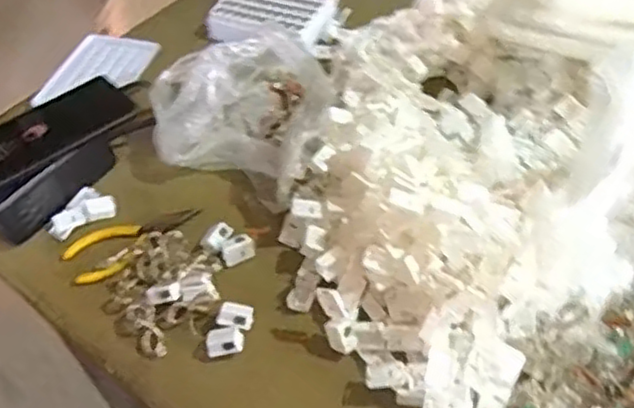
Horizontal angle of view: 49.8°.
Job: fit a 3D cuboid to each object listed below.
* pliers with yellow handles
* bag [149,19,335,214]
[{"bbox_3d":[-0.169,0.028,0.620,0.122,0.015,0.055,-39,57,-24],"label":"pliers with yellow handles"},{"bbox_3d":[-0.071,-0.096,0.657,0.182,0.091,0.147,22,56,22],"label":"bag"}]

